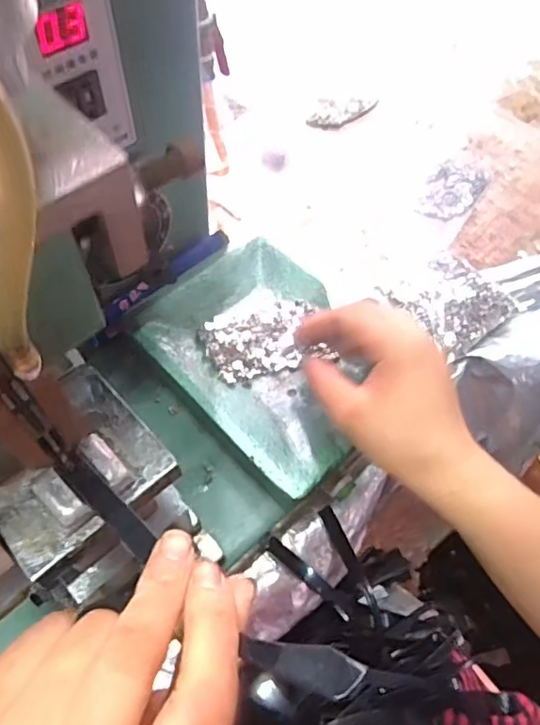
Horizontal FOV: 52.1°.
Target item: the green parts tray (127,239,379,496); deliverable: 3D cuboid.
[{"bbox_3d":[0.002,-0.007,0.434,0.150,0.026,0.194,-39,70,-20],"label":"green parts tray"}]

